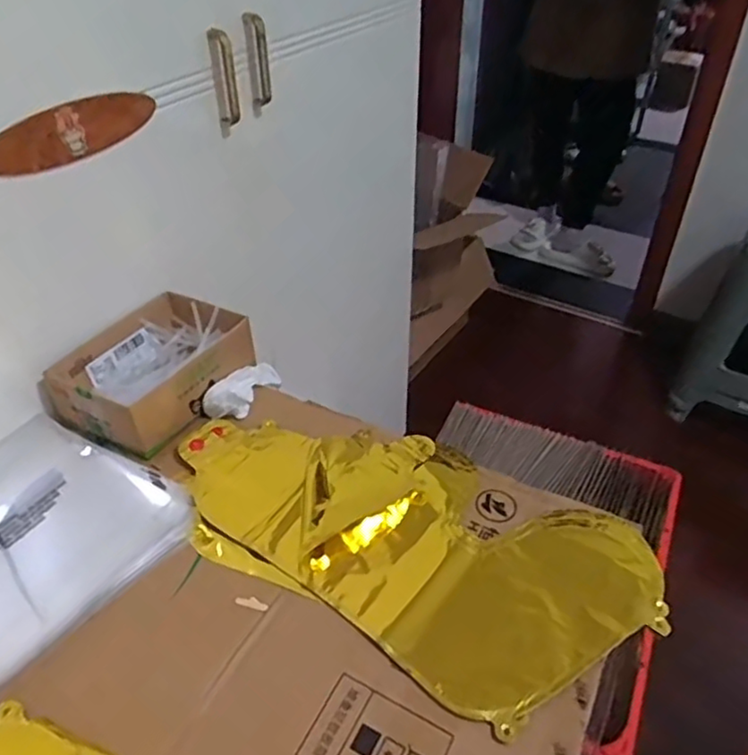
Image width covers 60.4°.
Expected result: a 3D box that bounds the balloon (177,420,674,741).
[{"bbox_3d":[0.018,0.130,0.569,0.420,0.018,0.210,21,44,24],"label":"balloon"}]

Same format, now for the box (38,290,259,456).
[{"bbox_3d":[-0.236,-0.011,0.693,0.133,0.063,0.185,21,44,24],"label":"box"}]

